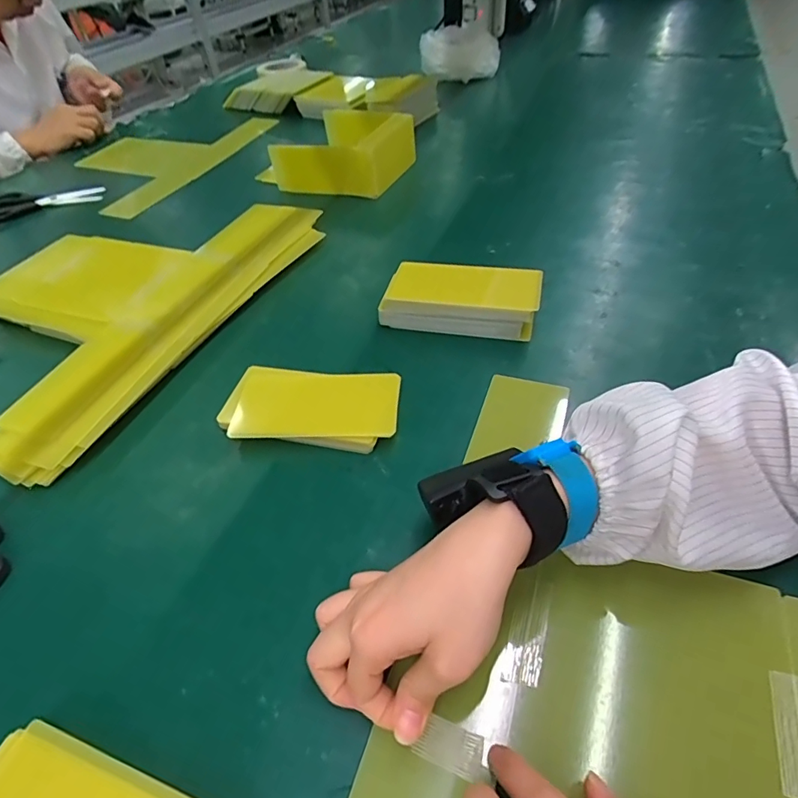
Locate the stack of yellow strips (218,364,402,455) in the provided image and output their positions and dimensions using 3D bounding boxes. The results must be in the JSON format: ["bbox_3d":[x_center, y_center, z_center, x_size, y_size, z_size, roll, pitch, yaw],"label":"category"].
[{"bbox_3d":[-0.074,0.008,0.412,0.146,0.024,0.077,1,45,8],"label":"stack of yellow strips"}]

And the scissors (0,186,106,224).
[{"bbox_3d":[-0.572,-0.320,0.765,0.190,0.018,0.076,-20,56,-11],"label":"scissors"}]

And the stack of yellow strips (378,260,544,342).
[{"bbox_3d":[0.063,-0.102,0.486,0.149,0.041,0.067,8,46,14],"label":"stack of yellow strips"}]

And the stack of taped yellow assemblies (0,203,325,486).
[{"bbox_3d":[-0.309,-0.121,0.554,0.305,0.043,0.442,17,49,22],"label":"stack of taped yellow assemblies"}]

